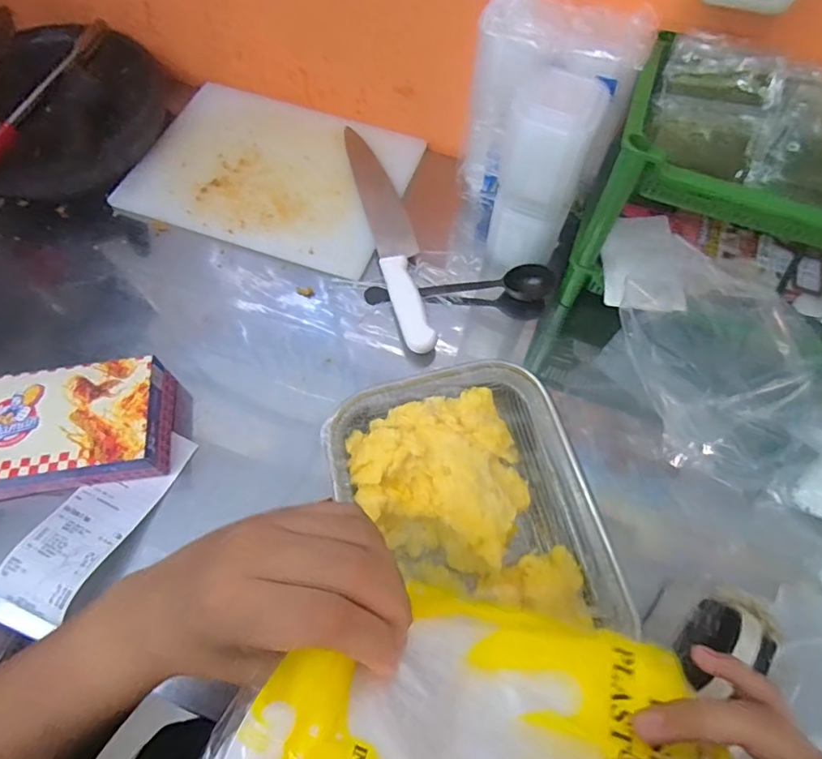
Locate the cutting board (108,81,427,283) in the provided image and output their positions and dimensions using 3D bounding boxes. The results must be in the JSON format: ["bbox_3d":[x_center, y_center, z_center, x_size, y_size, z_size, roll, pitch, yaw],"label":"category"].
[{"bbox_3d":[-0.186,-0.277,0.687,0.337,0.012,0.253,17,66,9],"label":"cutting board"}]

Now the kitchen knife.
[{"bbox_3d":[-0.025,-0.186,0.637,0.049,0.020,0.343,-14,65,-5],"label":"kitchen knife"}]

